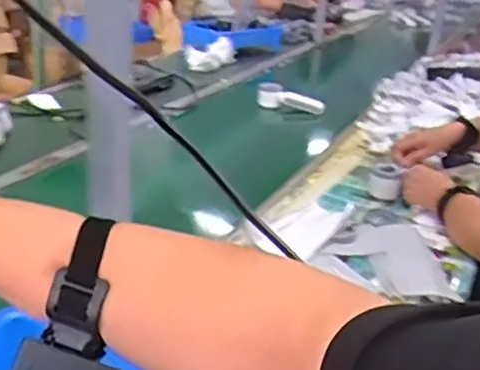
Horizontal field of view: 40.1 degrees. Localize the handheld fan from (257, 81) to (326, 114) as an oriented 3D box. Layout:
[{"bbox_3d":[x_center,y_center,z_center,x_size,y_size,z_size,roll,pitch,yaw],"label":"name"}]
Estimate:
[{"bbox_3d":[0.138,-0.226,1.827,0.225,0.088,0.035,22,29,37],"label":"handheld fan"}]

